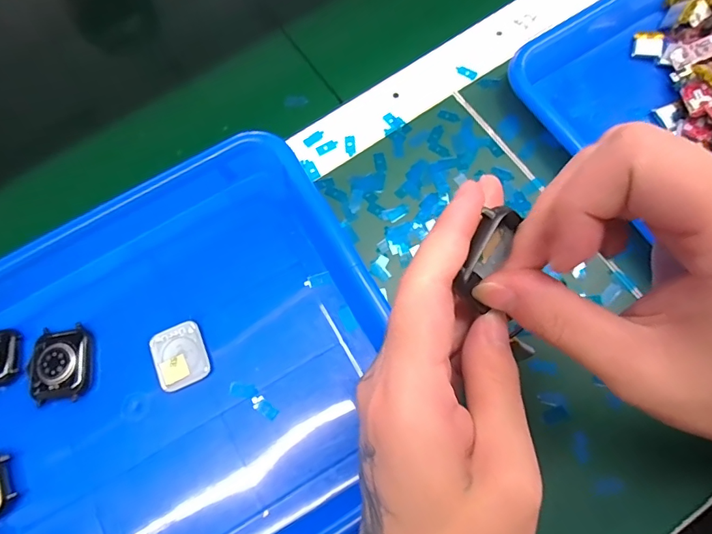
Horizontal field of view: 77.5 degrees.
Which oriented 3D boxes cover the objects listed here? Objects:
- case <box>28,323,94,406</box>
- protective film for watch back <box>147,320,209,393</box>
[{"bbox_3d":[-0.188,0.061,0.283,0.035,0.009,0.046,-5,73,3],"label":"case"},{"bbox_3d":[-0.112,0.057,0.284,0.032,0.007,0.038,-22,73,-2],"label":"protective film for watch back"}]

